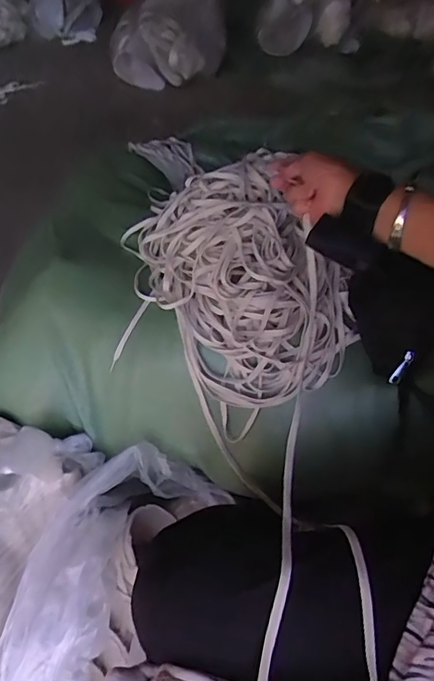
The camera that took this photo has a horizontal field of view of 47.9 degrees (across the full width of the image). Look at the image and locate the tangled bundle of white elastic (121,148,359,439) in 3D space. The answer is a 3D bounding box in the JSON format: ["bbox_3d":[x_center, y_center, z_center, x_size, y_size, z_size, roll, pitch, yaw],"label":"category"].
[{"bbox_3d":[0.021,-0.097,0.704,0.248,0.183,0.366,-22,49,-13],"label":"tangled bundle of white elastic"}]

